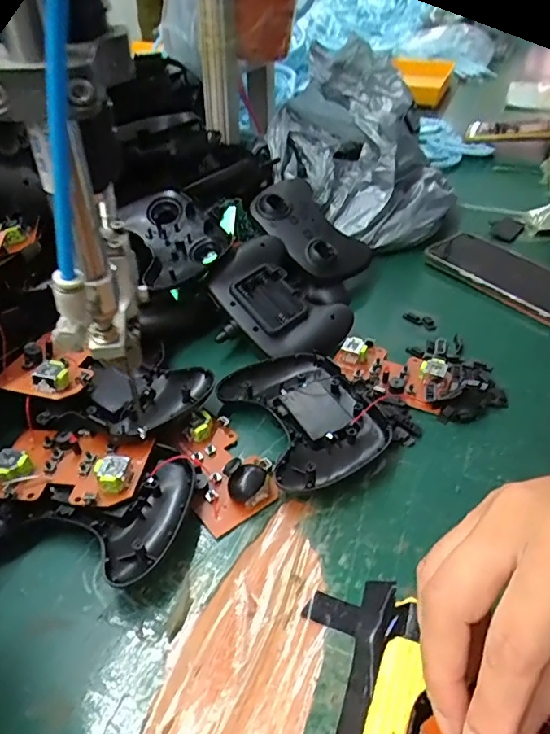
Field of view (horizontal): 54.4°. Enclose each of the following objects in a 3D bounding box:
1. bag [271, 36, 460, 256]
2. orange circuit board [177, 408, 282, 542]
[{"bbox_3d":[0.089,-0.237,0.576,0.192,0.143,0.174,31,49,31],"label":"bag"},{"bbox_3d":[-0.038,0.061,0.349,0.054,0.023,0.083,-26,47,-27],"label":"orange circuit board"}]

